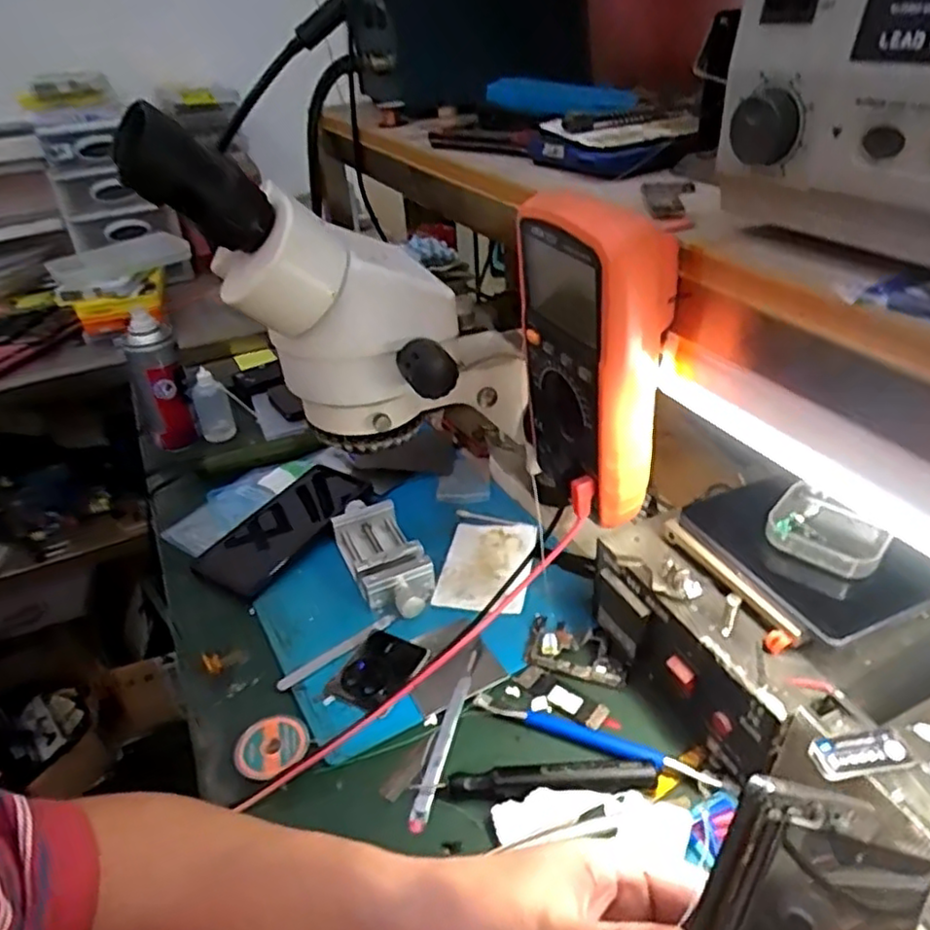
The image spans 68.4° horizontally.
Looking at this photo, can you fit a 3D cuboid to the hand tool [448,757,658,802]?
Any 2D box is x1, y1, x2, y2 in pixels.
[{"bbox_3d":[0.053,0.192,0.415,0.121,0.015,0.022,-6,34,0],"label":"hand tool"}]

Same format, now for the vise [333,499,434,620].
[{"bbox_3d":[-0.070,0.076,0.581,0.058,0.030,0.134,-19,36,-19],"label":"vise"}]

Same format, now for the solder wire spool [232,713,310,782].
[{"bbox_3d":[-0.126,0.185,0.446,0.046,0.011,0.044,-4,34,3],"label":"solder wire spool"}]

